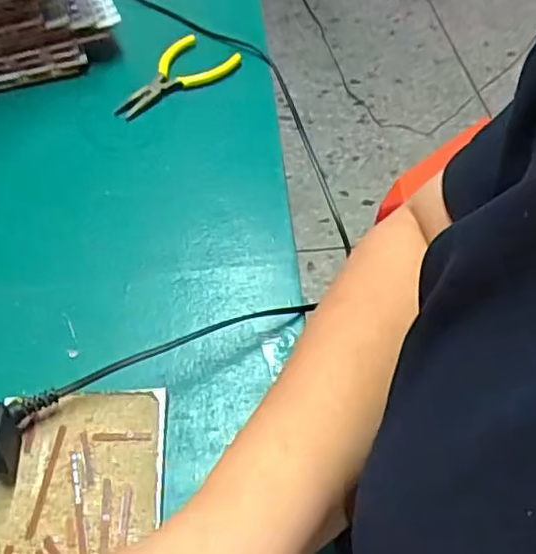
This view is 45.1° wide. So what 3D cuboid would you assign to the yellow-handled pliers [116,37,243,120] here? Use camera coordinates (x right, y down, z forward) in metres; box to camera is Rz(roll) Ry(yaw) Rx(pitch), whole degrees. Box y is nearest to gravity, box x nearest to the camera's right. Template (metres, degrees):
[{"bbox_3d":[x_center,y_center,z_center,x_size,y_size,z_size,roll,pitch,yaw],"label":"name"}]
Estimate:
[{"bbox_3d":[-0.075,-0.177,0.568,0.065,0.017,0.123,19,52,20],"label":"yellow-handled pliers"}]

